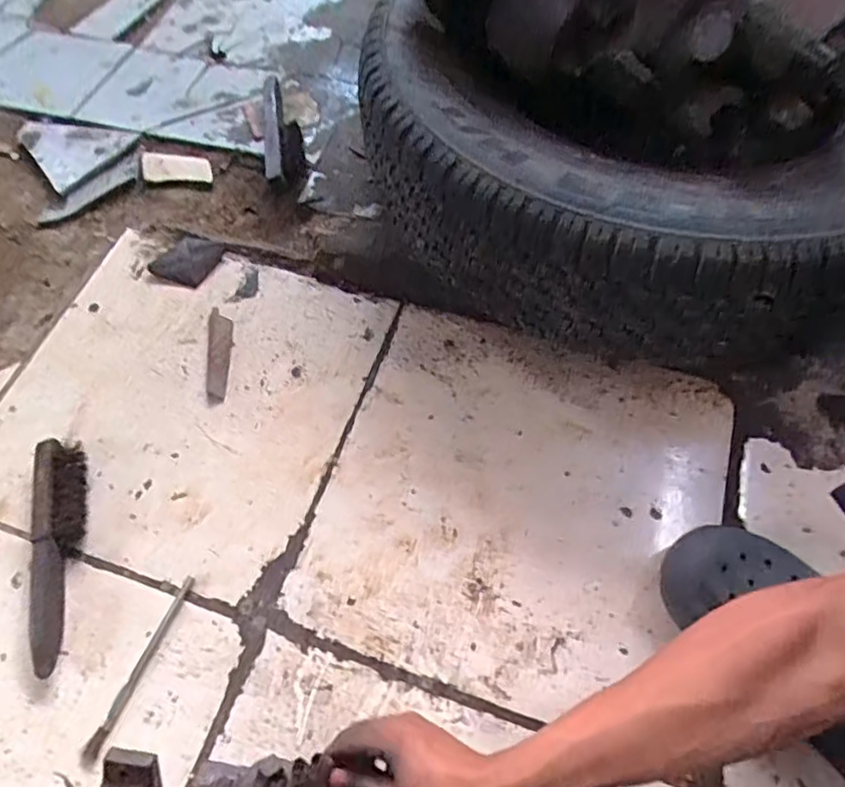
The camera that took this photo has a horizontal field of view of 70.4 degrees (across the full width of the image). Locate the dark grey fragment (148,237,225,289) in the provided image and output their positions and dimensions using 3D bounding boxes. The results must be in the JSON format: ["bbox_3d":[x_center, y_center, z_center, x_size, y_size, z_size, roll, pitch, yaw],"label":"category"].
[{"bbox_3d":[-0.303,-0.175,0.778,0.063,0.013,0.076,24,65,13],"label":"dark grey fragment"}]

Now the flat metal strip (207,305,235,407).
[{"bbox_3d":[-0.242,-0.046,0.715,0.029,0.005,0.130,-7,62,-3],"label":"flat metal strip"}]

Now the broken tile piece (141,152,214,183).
[{"bbox_3d":[-0.353,-0.324,0.865,0.106,0.016,0.045,4,62,3],"label":"broken tile piece"}]

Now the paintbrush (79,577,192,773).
[{"bbox_3d":[-0.263,0.253,0.559,0.012,0.007,0.170,20,64,11],"label":"paintbrush"}]

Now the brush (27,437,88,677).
[{"bbox_3d":[-0.366,0.153,0.599,0.046,0.034,0.233,-11,62,-5],"label":"brush"}]

